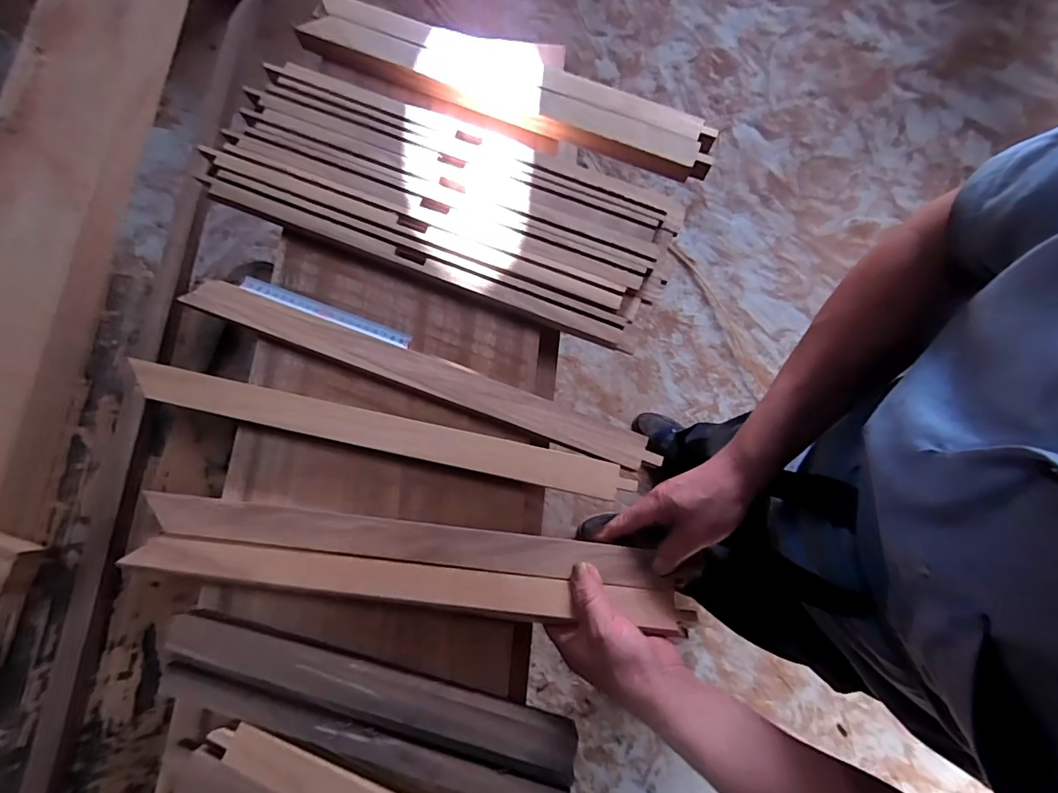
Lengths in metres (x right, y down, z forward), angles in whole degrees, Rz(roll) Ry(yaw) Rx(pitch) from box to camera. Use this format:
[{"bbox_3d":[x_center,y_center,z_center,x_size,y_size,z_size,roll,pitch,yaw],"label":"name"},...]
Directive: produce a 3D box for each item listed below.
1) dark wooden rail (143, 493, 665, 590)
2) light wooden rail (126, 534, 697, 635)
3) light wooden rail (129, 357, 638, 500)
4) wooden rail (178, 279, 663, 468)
[{"bbox_3d":[-0.113,0.133,0.428,0.459,0.013,0.034,6,78,0],"label":"dark wooden rail"},{"bbox_3d":[-0.103,0.165,0.413,0.481,0.013,0.038,5,78,1],"label":"light wooden rail"},{"bbox_3d":[-0.145,0.034,0.458,0.498,0.034,0.039,12,78,2],"label":"light wooden rail"},{"bbox_3d":[-0.110,-0.029,0.474,0.486,0.031,0.043,20,77,3],"label":"wooden rail"}]

